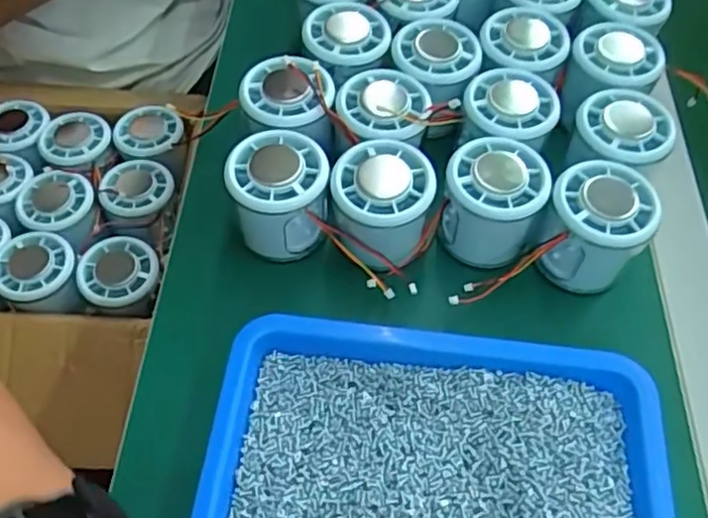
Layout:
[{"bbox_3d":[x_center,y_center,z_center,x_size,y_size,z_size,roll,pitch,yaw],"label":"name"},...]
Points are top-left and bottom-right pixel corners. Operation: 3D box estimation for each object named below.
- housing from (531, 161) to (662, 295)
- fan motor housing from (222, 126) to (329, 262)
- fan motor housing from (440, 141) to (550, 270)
[{"bbox_3d":[0.138,-0.017,0.381,0.055,0.060,0.054,1,57,-2],"label":"housing"},{"bbox_3d":[-0.043,-0.035,0.385,0.054,0.056,0.053,3,57,-1],"label":"fan motor housing"},{"bbox_3d":[0.080,-0.034,0.387,0.054,0.057,0.049,17,58,8],"label":"fan motor housing"}]

